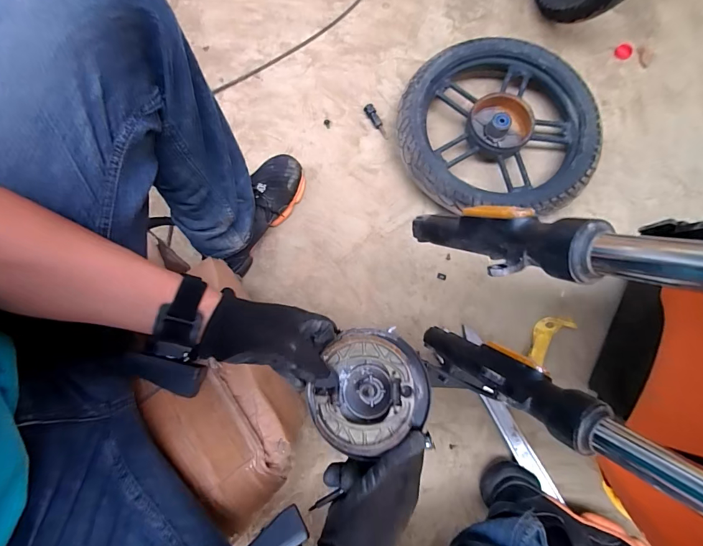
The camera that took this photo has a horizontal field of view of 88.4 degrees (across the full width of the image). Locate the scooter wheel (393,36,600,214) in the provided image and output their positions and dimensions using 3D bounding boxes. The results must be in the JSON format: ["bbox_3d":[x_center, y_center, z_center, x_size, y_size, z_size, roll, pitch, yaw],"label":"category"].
[{"bbox_3d":[0.289,-0.281,0.710,0.386,0.078,0.357,0,77,1],"label":"scooter wheel"}]

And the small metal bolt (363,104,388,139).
[{"bbox_3d":[0.053,-0.316,0.752,0.019,0.018,0.079,-31,79,-6],"label":"small metal bolt"}]

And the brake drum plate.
[{"bbox_3d":[0.016,0.115,0.371,0.117,0.057,0.108,0,77,1],"label":"brake drum plate"}]

